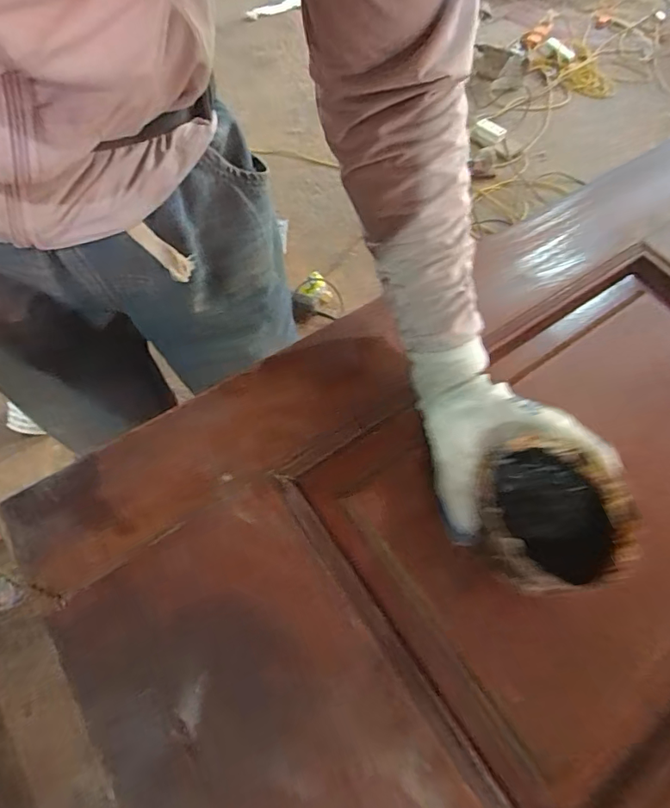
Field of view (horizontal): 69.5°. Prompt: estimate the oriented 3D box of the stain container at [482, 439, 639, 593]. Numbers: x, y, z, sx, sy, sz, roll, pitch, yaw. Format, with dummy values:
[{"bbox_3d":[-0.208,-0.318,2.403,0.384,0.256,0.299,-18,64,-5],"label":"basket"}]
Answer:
[{"bbox_3d":[0.132,0.073,0.305,0.086,0.069,0.082,3,64,-1],"label":"stain container"}]

